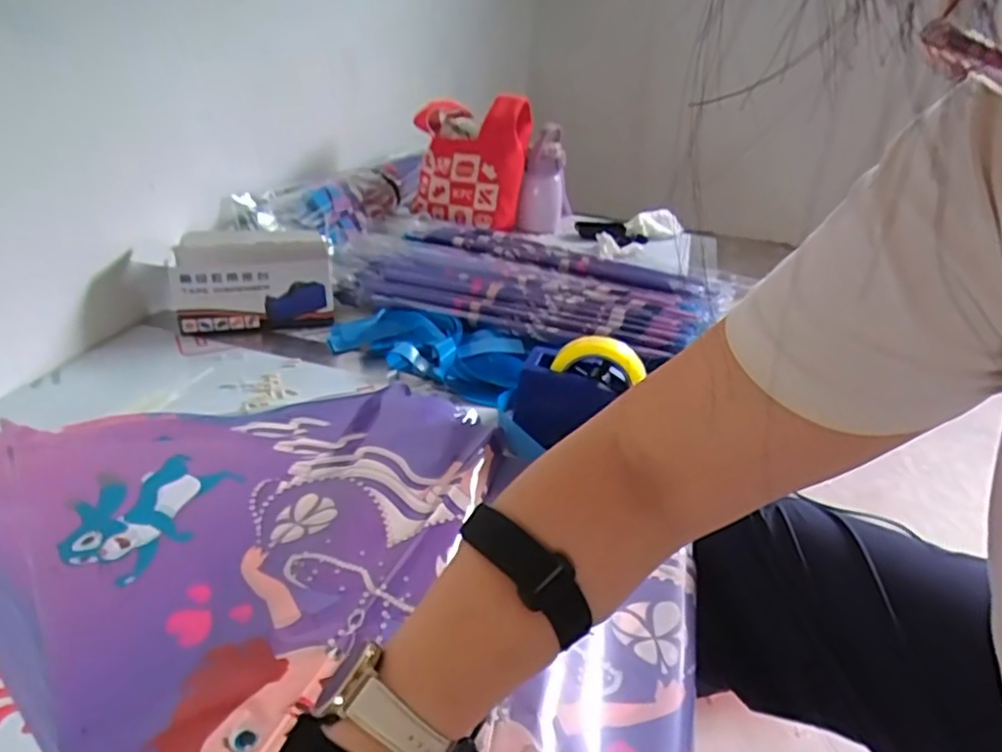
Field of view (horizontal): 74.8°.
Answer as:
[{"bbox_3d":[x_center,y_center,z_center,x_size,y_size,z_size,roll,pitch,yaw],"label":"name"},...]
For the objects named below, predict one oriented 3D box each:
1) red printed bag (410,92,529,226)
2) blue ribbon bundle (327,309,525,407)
[{"bbox_3d":[-0.062,-0.465,1.410,0.242,0.213,0.228,2,31,-3],"label":"red printed bag"},{"bbox_3d":[-0.099,-0.040,0.898,0.282,0.034,0.134,16,33,18],"label":"blue ribbon bundle"}]

